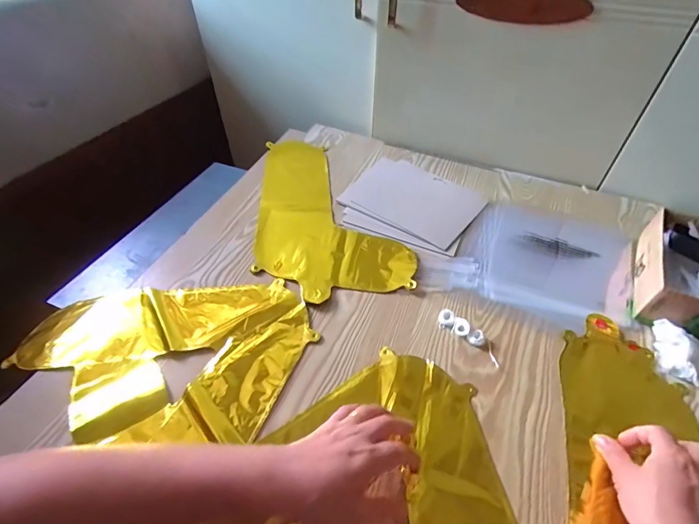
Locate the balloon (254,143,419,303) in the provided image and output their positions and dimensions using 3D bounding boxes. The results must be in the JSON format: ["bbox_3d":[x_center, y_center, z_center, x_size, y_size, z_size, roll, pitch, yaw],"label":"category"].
[{"bbox_3d":[-0.046,-0.101,0.669,0.231,0.008,0.408,-7,48,-7],"label":"balloon"}]

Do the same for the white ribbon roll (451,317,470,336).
[{"bbox_3d":[0.146,0.084,0.493,0.022,0.010,0.022,0,47,0],"label":"white ribbon roll"}]

